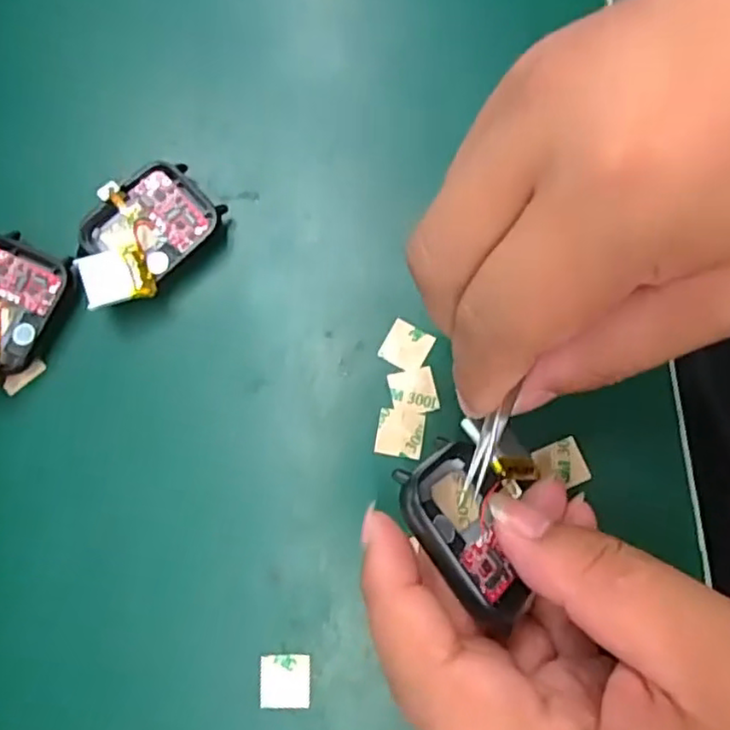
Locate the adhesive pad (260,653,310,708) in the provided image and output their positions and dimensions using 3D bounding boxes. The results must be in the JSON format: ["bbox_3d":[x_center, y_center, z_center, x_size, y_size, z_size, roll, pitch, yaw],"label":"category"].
[{"bbox_3d":[-0.025,0.099,0.206,0.015,0.004,0.015,-1,77,0],"label":"adhesive pad"}]

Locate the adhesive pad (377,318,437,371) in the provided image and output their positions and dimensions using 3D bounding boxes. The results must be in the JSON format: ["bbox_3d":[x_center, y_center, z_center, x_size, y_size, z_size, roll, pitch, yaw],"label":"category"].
[{"bbox_3d":[0.014,-0.007,0.227,0.015,0.004,0.015,27,92,6],"label":"adhesive pad"}]

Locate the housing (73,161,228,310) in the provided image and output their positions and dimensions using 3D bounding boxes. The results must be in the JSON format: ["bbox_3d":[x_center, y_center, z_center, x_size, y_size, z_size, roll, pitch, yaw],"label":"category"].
[{"bbox_3d":[-0.078,-0.045,0.230,0.037,0.017,0.054,37,80,8],"label":"housing"}]

